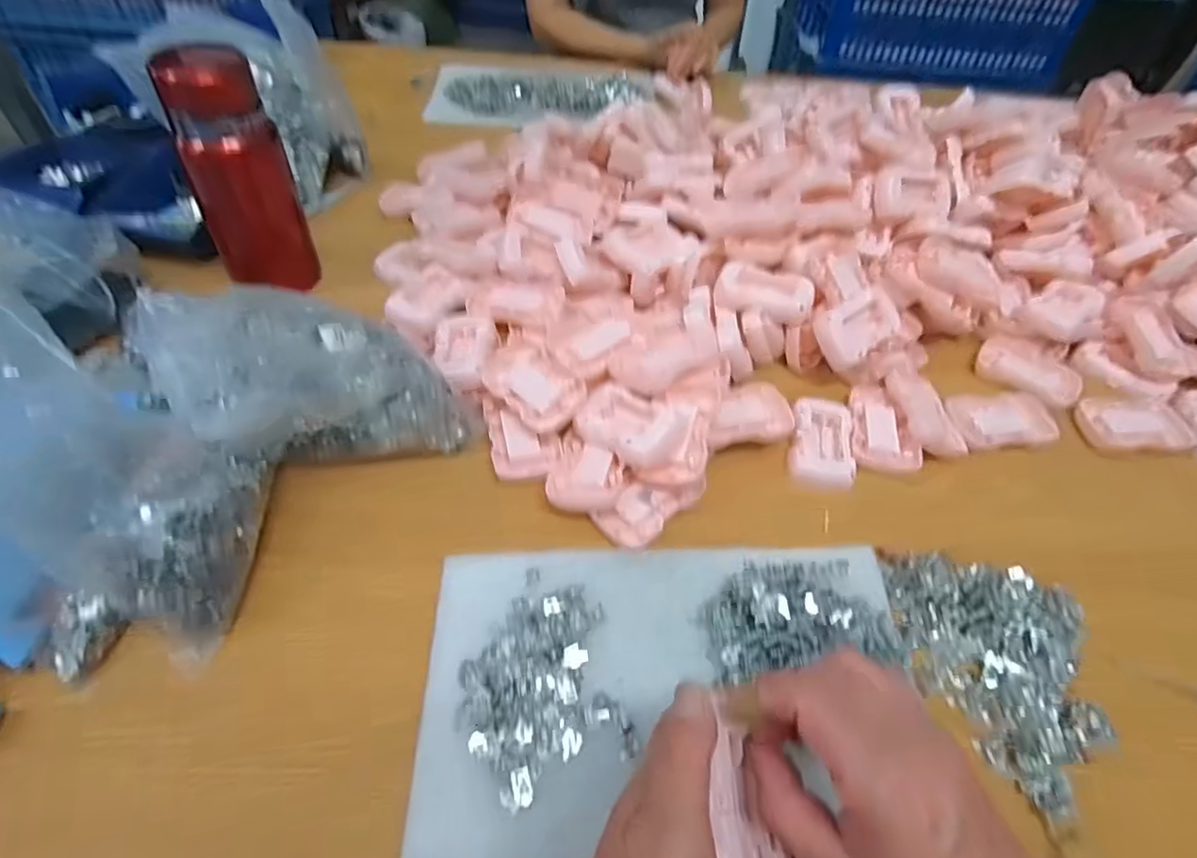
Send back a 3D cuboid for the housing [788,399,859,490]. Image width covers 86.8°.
[{"bbox_3d":[0.187,0.011,0.532,0.052,0.014,0.086,10,49,4],"label":"housing"}]

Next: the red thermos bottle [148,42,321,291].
[{"bbox_3d":[-0.318,-0.222,0.572,0.062,0.202,0.069,12,49,5],"label":"red thermos bottle"}]

